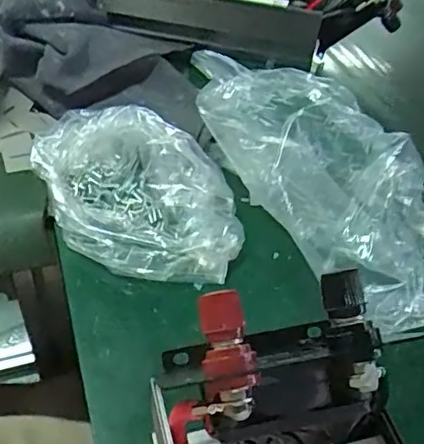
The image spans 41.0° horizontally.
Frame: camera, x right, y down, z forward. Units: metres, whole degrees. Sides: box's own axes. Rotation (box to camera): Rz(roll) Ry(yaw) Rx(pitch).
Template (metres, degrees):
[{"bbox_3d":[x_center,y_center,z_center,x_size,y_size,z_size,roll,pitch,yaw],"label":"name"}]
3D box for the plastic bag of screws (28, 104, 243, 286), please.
[{"bbox_3d":[-0.060,-0.026,0.409,0.183,0.039,0.114,25,45,19],"label":"plastic bag of screws"}]

